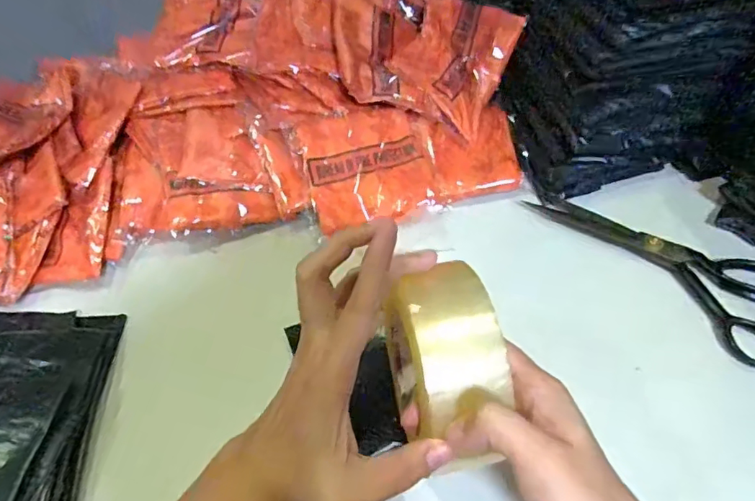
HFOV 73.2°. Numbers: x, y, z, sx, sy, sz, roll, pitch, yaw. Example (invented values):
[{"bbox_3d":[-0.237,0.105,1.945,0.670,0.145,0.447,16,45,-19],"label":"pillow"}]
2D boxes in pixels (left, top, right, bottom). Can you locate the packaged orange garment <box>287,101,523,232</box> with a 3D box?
[{"bbox_3d":[0.035,-0.094,0.517,0.213,0.031,0.119,-10,75,-10],"label":"packaged orange garment"}]

